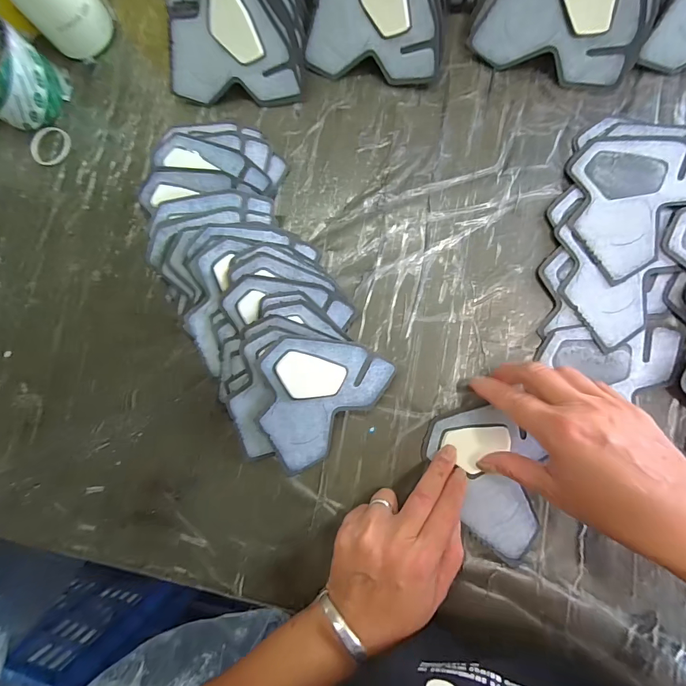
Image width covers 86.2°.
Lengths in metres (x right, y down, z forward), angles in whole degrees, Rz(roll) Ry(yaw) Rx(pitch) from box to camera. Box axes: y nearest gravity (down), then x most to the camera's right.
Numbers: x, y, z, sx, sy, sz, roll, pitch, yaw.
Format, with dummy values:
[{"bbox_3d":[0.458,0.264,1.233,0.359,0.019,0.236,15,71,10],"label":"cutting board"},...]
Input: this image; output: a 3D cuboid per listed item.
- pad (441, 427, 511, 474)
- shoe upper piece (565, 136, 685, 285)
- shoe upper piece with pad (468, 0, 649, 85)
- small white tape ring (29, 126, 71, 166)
[{"bbox_3d":[0.110,0.088,0.301,0.051,0.005,0.035,-4,84,8],"label":"pad"},{"bbox_3d":[0.247,-0.115,0.304,0.101,0.010,0.121,-1,84,8],"label":"shoe upper piece"},{"bbox_3d":[0.179,-0.272,0.293,0.126,0.095,0.009,19,53,11],"label":"shoe upper piece with pad"},{"bbox_3d":[-0.317,-0.212,0.396,0.044,0.005,0.042,11,86,9],"label":"small white tape ring"}]

